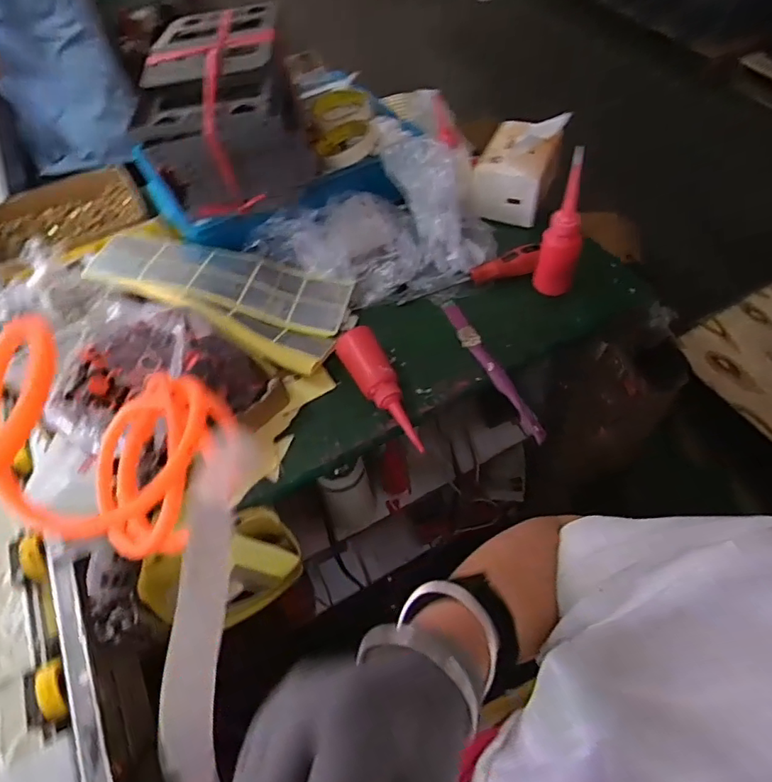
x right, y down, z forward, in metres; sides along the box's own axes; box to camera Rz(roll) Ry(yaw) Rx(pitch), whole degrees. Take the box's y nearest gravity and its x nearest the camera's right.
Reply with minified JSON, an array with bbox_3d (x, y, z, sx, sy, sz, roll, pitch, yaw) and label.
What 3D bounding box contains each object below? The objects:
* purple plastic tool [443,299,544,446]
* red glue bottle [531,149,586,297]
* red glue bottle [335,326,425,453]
[{"bbox_3d":[0.123,-0.030,0.633,0.020,0.023,0.223,-23,57,-10],"label":"purple plastic tool"},{"bbox_3d":[0.207,-0.182,0.629,0.047,0.182,0.040,15,58,15],"label":"red glue bottle"},{"bbox_3d":[-0.006,-0.003,0.604,0.043,0.035,0.171,-23,57,-10],"label":"red glue bottle"}]

